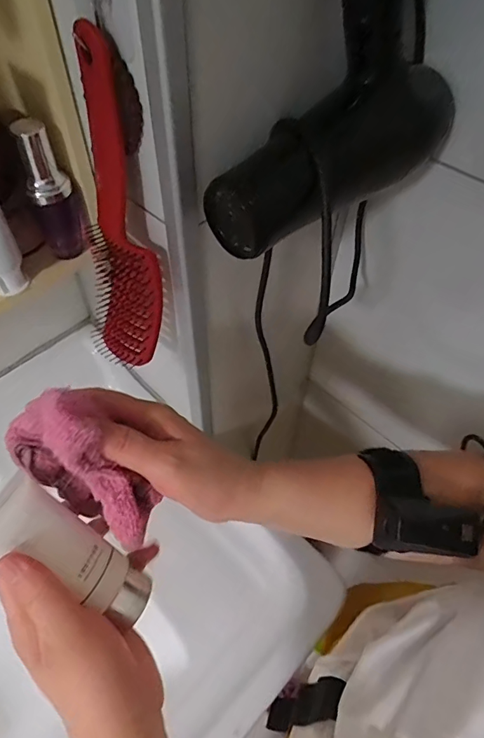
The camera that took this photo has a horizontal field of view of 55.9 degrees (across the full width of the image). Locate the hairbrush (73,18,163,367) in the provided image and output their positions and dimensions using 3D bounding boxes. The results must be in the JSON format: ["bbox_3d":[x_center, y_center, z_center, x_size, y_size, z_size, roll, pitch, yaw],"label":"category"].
[{"bbox_3d":[-0.101,-0.097,0.338,0.058,0.243,0.047,-21,56,-16],"label":"hairbrush"}]

